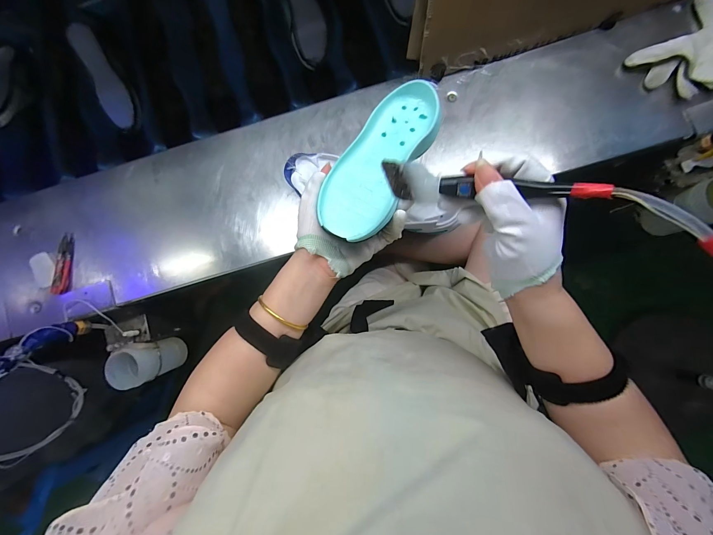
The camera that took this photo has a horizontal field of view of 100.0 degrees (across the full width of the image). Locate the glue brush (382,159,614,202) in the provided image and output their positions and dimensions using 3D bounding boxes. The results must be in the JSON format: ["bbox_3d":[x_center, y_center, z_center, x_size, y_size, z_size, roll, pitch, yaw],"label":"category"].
[{"bbox_3d":[0.100,-0.064,0.237,0.162,0.018,0.027,10,85,21],"label":"glue brush"}]

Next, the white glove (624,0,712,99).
[{"bbox_3d":[0.520,-0.327,0.451,0.163,0.045,0.130,-39,82,-1],"label":"white glove"}]

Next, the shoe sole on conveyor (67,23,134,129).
[{"bbox_3d":[-0.460,-0.344,0.546,0.053,0.009,0.161,-14,114,2],"label":"shoe sole on conveyor"}]

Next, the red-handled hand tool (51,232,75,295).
[{"bbox_3d":[-0.499,-0.006,0.512,0.024,0.010,0.104,6,85,4],"label":"red-handled hand tool"}]

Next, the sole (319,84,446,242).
[{"bbox_3d":[0.026,-0.117,0.320,0.076,0.023,0.192,29,81,5],"label":"sole"}]

